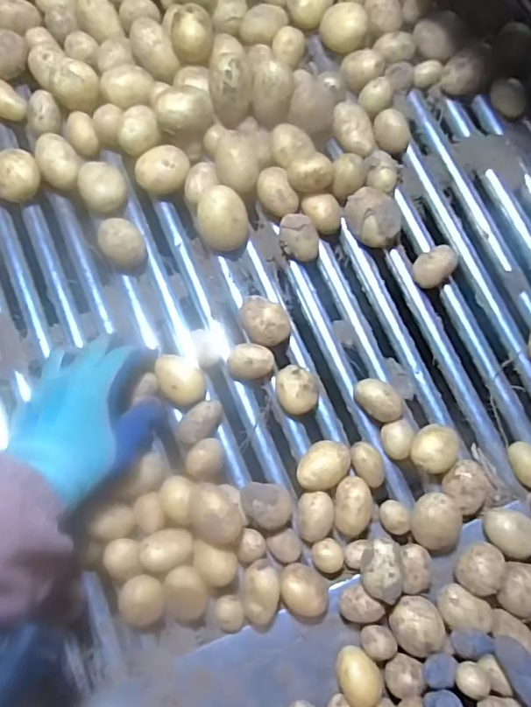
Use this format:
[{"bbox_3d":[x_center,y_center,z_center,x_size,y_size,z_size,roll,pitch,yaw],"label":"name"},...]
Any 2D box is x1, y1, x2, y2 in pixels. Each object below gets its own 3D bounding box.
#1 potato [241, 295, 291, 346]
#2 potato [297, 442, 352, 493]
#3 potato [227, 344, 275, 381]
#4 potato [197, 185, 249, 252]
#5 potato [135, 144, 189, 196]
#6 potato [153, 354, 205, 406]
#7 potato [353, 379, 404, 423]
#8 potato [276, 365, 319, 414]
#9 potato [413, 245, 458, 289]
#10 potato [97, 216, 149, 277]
[{"bbox_3d":[0.001,-0.026,0.471,0.039,0.039,0.045,-20,75,-3],"label":"potato"},{"bbox_3d":[0.049,0.095,0.442,0.035,0.038,0.046,39,80,12],"label":"potato"},{"bbox_3d":[-0.012,0.009,0.465,0.039,0.033,0.030,10,75,5],"label":"potato"},{"bbox_3d":[-0.039,-0.122,0.484,0.043,0.050,0.047,-1,75,2],"label":"potato"},{"bbox_3d":[-0.096,-0.171,0.500,0.050,0.039,0.038,-20,75,-3],"label":"potato"},{"bbox_3d":[-0.075,0.025,0.466,0.052,0.030,0.036,36,79,11],"label":"potato"},{"bbox_3d":[0.096,0.042,0.454,0.042,0.033,0.028,37,79,11],"label":"potato"},{"bbox_3d":[0.028,0.032,0.460,0.036,0.032,0.042,-17,75,-2],"label":"potato"},{"bbox_3d":[0.158,-0.082,0.484,0.042,0.024,0.031,-40,80,-6],"label":"potato"},{"bbox_3d":[-0.132,-0.101,0.489,0.038,0.039,0.043,-34,76,-7],"label":"potato"}]

